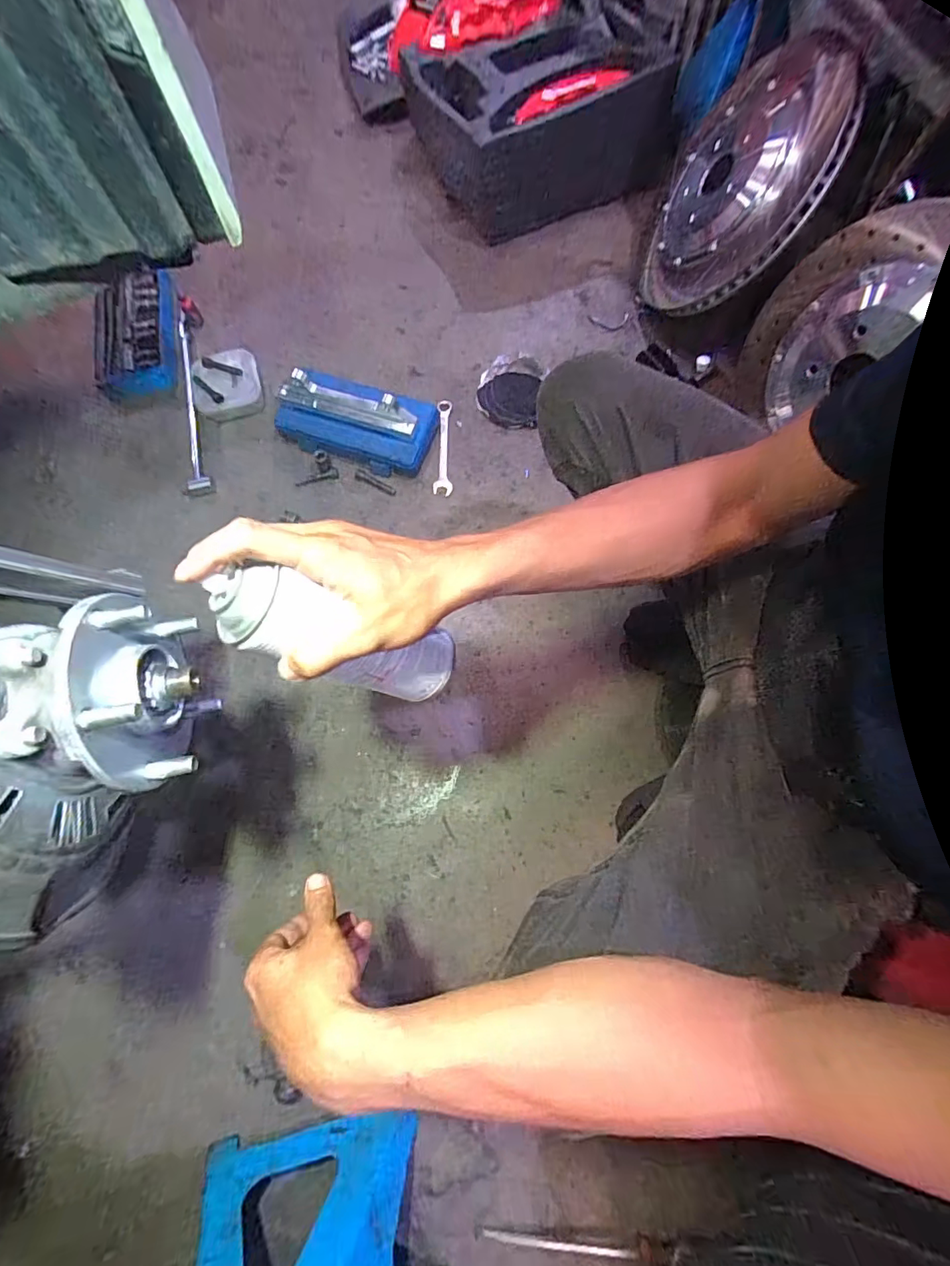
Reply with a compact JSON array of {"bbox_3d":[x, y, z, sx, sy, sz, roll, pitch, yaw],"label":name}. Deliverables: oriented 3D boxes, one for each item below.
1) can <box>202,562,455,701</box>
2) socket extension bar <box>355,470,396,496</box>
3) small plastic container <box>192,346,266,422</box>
[{"bbox_3d":[-0.081,0.004,0.337,0.052,0.170,0.055,-18,59,33],"label":"can"},{"bbox_3d":[-0.173,-0.261,0.884,0.078,0.011,0.013,26,75,7],"label":"socket extension bar"},{"bbox_3d":[-0.437,-0.440,0.901,0.113,0.049,0.116,0,73,0],"label":"small plastic container"}]

